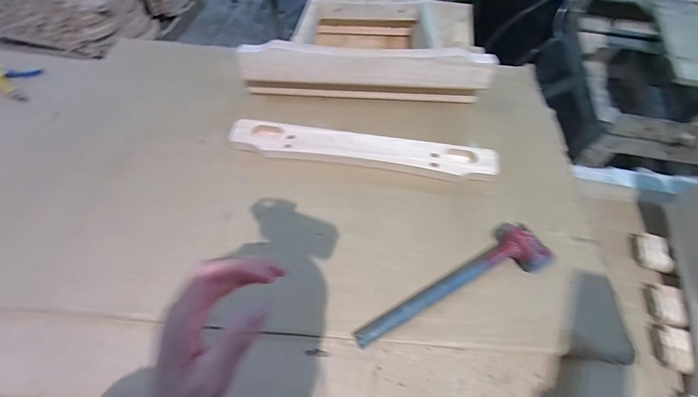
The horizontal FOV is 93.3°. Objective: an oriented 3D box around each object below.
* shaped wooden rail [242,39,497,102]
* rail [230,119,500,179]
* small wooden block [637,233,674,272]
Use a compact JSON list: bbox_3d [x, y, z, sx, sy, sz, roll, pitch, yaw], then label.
[{"bbox_3d":[0.033,-0.253,0.682,0.488,0.120,0.045,2,58,2],"label":"shaped wooden rail"},{"bbox_3d":[0.021,-0.091,0.615,0.496,0.016,0.077,8,59,5],"label":"rail"},{"bbox_3d":[0.575,0.099,0.619,0.044,0.020,0.073,12,59,8],"label":"small wooden block"}]

